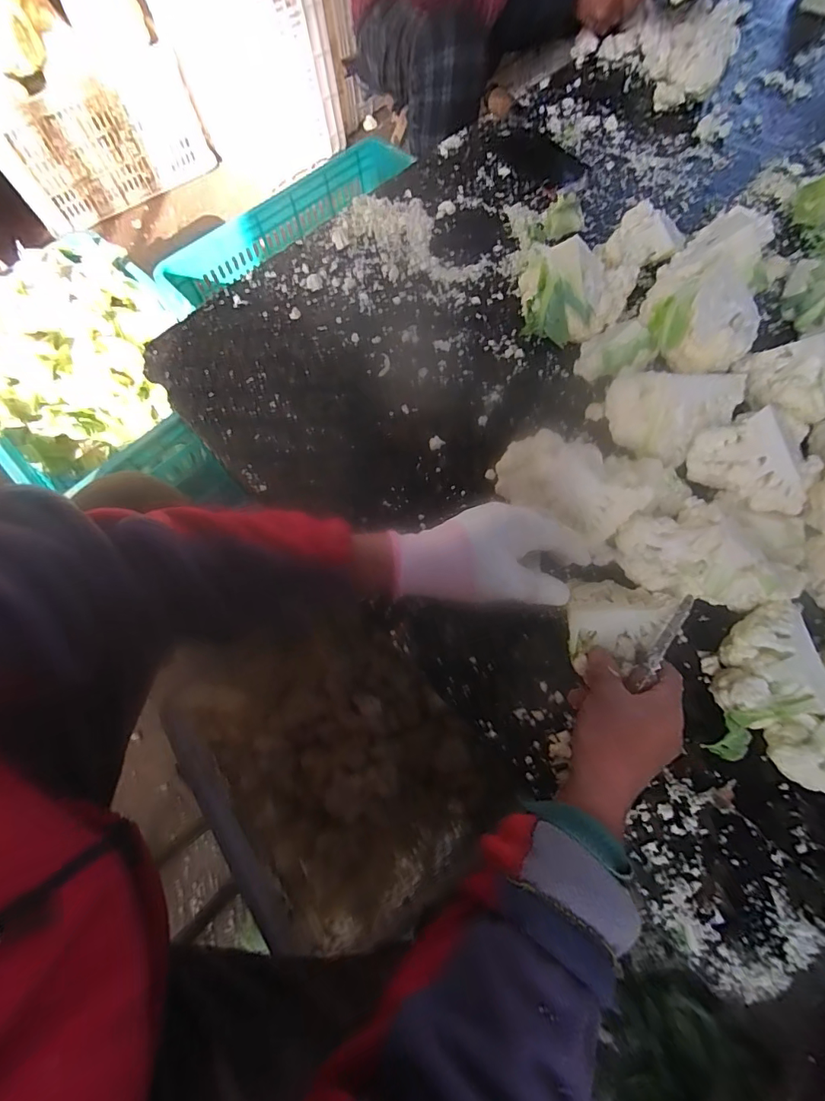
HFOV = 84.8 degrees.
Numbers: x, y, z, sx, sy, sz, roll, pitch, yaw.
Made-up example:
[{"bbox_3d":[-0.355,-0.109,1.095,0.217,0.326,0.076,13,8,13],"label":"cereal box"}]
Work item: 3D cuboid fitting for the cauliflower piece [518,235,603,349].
[{"bbox_3d":[0.165,-0.283,0.507,0.086,0.094,0.081,3,68,3],"label":"cauliflower piece"}]

